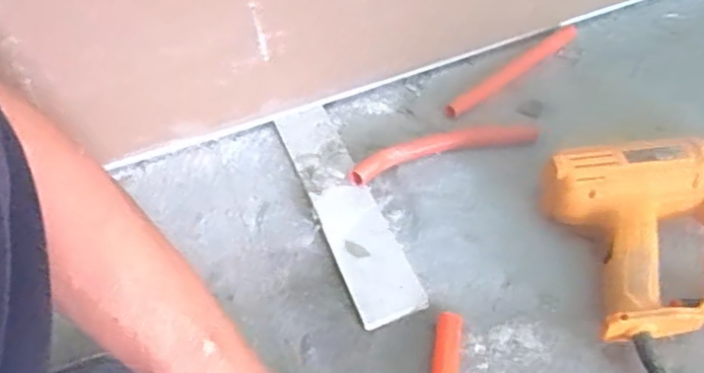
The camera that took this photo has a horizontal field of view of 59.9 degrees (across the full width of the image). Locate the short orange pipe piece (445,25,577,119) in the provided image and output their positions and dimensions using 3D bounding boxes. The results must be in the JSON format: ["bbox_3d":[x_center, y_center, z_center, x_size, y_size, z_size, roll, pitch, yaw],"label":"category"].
[{"bbox_3d":[0.196,-0.145,0.748,0.235,0.022,0.022,-34,54,-24],"label":"short orange pipe piece"}]

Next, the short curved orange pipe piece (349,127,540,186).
[{"bbox_3d":[0.100,-0.042,0.663,0.212,0.028,0.033,-15,49,-9],"label":"short curved orange pipe piece"}]

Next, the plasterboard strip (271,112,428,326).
[{"bbox_3d":[-0.008,0.017,0.629,0.062,0.012,0.292,-17,49,-11],"label":"plasterboard strip"}]

